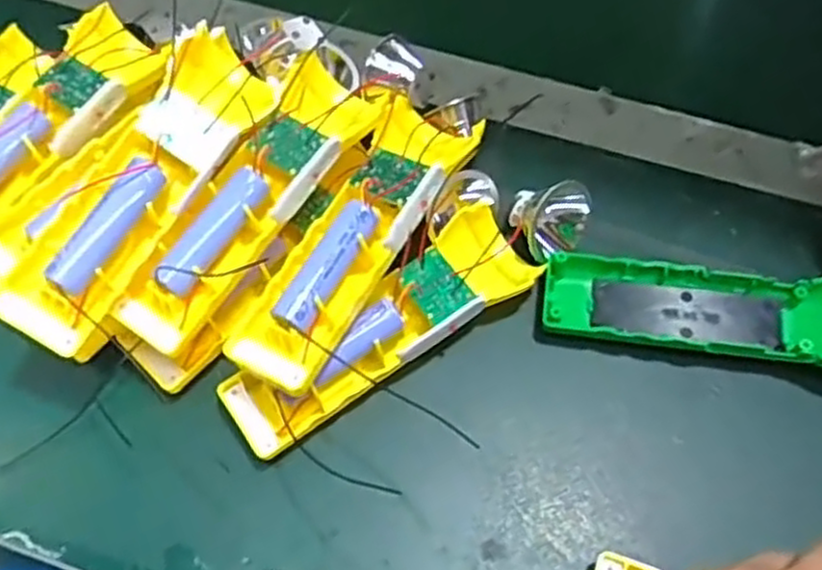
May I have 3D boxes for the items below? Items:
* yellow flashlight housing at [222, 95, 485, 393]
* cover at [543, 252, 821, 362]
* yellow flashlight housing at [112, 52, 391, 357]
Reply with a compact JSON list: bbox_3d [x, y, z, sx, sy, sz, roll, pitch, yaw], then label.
[{"bbox_3d":[-0.023,-0.025,0.369,0.046,0.038,0.165,27,66,13],"label":"yellow flashlight housing"},{"bbox_3d":[0.150,0.015,0.385,0.162,0.031,0.046,8,63,4],"label":"cover"},{"bbox_3d":[-0.077,-0.044,0.367,0.047,0.024,0.163,32,67,15],"label":"yellow flashlight housing"}]

